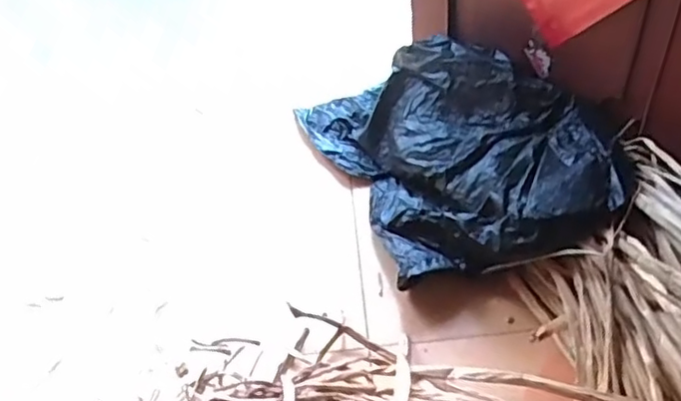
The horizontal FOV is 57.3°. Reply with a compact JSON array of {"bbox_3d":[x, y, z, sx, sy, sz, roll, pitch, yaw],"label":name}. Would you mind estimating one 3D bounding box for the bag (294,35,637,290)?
[{"bbox_3d":[0.193,-0.107,1.063,0.377,0.198,0.586,-17,44,-12],"label":"bag"}]

